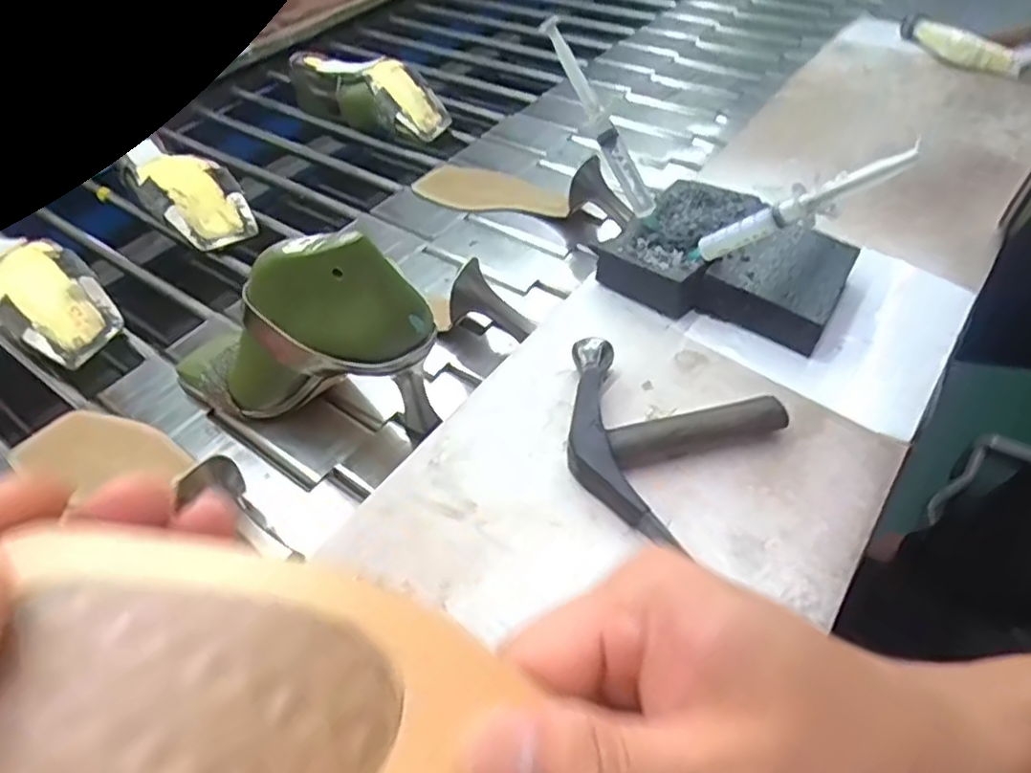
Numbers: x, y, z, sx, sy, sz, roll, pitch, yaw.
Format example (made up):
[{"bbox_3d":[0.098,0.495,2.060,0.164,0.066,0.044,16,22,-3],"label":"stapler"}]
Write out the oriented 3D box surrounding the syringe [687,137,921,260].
[{"bbox_3d":[0.174,-0.110,0.428,0.022,0.159,0.021,47,57,-17],"label":"syringe"}]

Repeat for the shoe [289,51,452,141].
[{"bbox_3d":[-0.183,-0.370,0.873,0.235,0.080,0.085,28,58,24],"label":"shoe"}]

